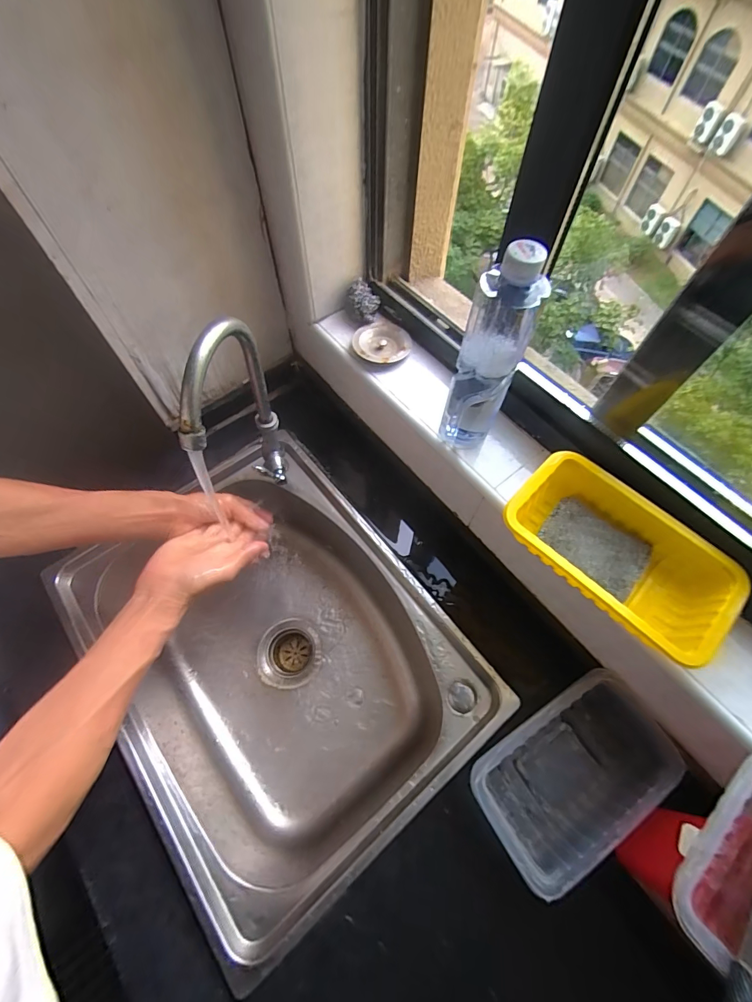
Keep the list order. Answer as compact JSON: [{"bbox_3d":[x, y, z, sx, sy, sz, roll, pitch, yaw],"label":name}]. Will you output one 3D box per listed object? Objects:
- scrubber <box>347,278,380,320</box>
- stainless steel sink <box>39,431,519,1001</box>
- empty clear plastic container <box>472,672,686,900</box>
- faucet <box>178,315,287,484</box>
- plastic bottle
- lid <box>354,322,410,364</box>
[{"bbox_3d":[-0.020,-0.295,0.601,0.051,0.041,0.056,-2,63,0],"label":"scrubber"},{"bbox_3d":[-0.145,0.227,0.634,0.414,0.196,0.538,-37,69,-17],"label":"stainless steel sink"},{"bbox_3d":[0.220,0.308,0.468,0.220,0.067,0.129,-30,67,-15],"label":"empty clear plastic container"},{"bbox_3d":[-0.164,-0.082,0.513,0.051,0.297,0.164,-1,63,0],"label":"faucet"},{"bbox_3d":[0.116,-0.142,0.428,0.064,0.233,0.050,21,65,11],"label":"plastic bottle"},{"bbox_3d":[0.009,-0.229,0.587,0.081,0.015,0.075,0,63,0],"label":"lid"}]

